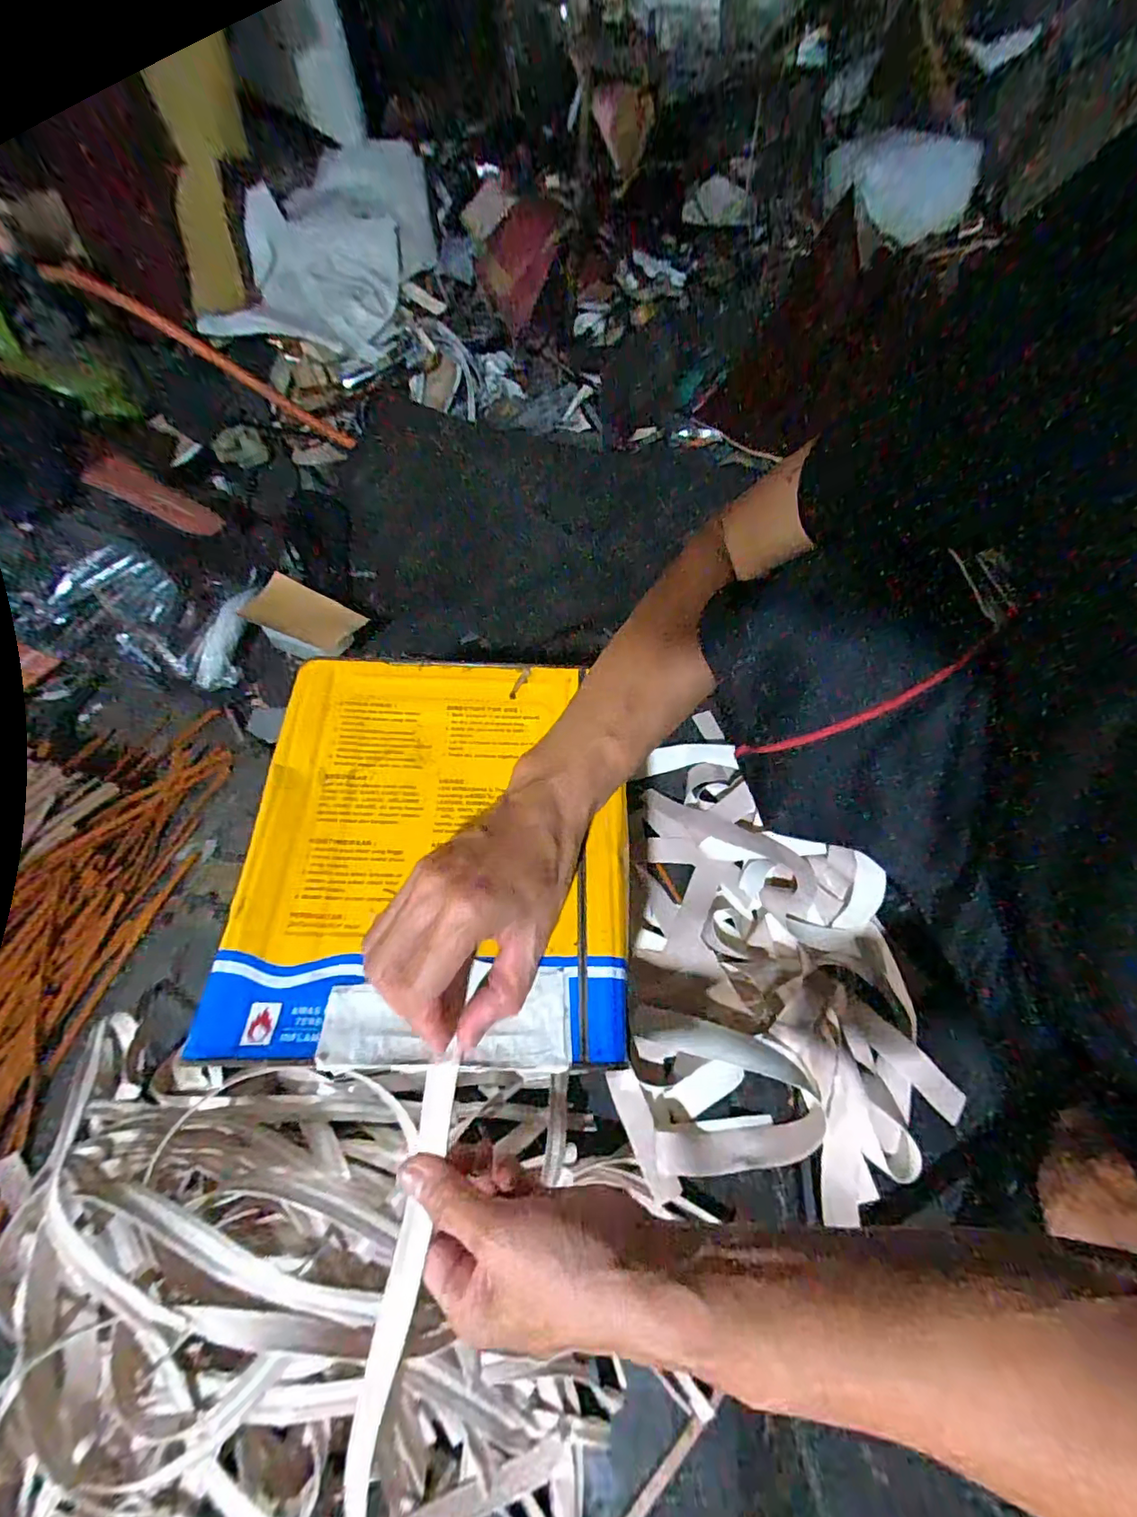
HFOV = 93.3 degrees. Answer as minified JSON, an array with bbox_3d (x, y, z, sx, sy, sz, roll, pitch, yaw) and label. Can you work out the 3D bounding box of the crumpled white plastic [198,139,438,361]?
[{"bbox_3d":[-0.419,-0.949,0.989,0.279,0.192,0.543,14,57,7],"label":"crumpled white plastic"}]

